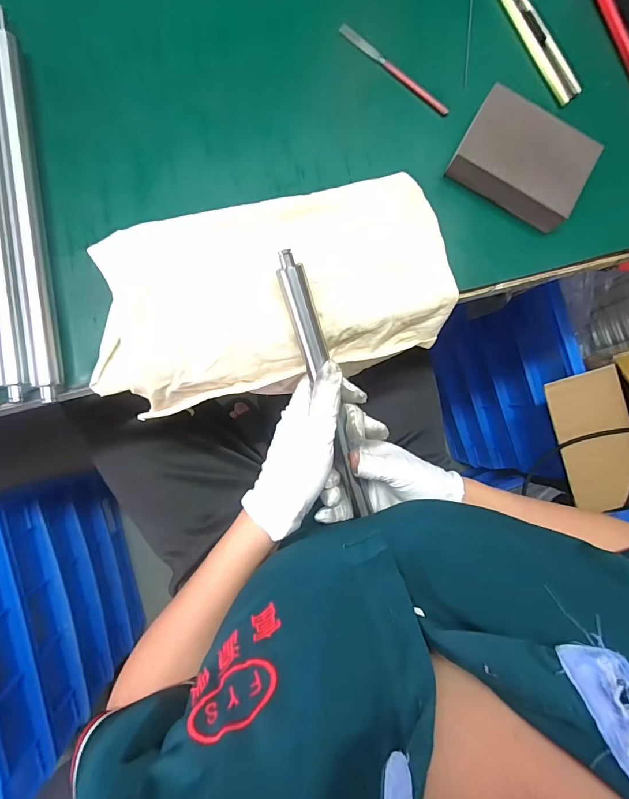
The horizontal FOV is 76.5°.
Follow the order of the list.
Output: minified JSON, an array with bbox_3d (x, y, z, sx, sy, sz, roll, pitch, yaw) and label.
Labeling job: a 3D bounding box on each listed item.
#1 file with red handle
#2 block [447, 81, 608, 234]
[{"bbox_3d":[0.063,-0.258,0.312,0.104,0.005,0.008,38,86,-5],"label":"file with red handle"},{"bbox_3d":[0.158,-0.181,0.305,0.094,0.029,0.065,29,85,-5],"label":"block"}]

